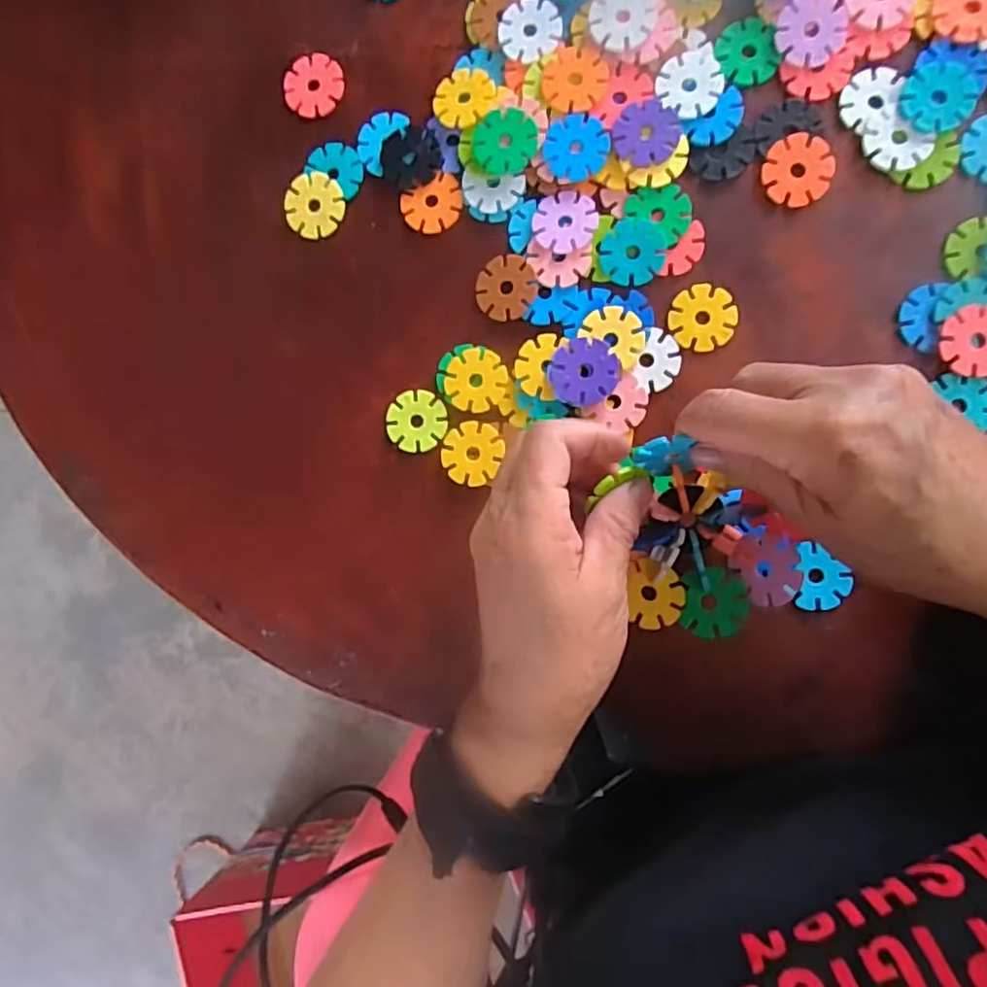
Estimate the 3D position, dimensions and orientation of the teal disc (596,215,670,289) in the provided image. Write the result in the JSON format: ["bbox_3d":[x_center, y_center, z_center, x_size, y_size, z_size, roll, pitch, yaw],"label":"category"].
[{"bbox_3d":[0.068,-0.117,0.301,0.031,0.004,0.033,0,90,8],"label":"teal disc"}]

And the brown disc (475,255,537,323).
[{"bbox_3d":[0.006,-0.103,0.310,0.030,0.004,0.031,0,90,8],"label":"brown disc"}]

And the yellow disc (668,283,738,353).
[{"bbox_3d":[0.102,-0.085,0.299,0.030,0.004,0.031,0,90,8],"label":"yellow disc"}]

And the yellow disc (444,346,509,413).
[{"bbox_3d":[-0.009,-0.057,0.312,0.031,0.004,0.030,0,90,8],"label":"yellow disc"}]

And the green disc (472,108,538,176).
[{"bbox_3d":[0.006,-0.173,0.306,0.031,0.006,0.030,5,90,8],"label":"green disc"}]

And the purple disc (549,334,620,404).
[{"bbox_3d":[0.044,-0.059,0.299,0.032,0.004,0.032,0,87,5],"label":"purple disc"}]

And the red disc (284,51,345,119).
[{"bbox_3d":[-0.095,-0.215,0.324,0.031,0.004,0.032,0,90,8],"label":"red disc"}]

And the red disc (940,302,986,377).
[{"bbox_3d":[0.219,-0.069,0.280,0.030,0.004,0.030,0,90,8],"label":"red disc"}]

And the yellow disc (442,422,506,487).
[{"bbox_3d":[-0.011,-0.020,0.312,0.030,0.004,0.032,0,90,8],"label":"yellow disc"}]

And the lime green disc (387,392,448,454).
[{"bbox_3d":[-0.039,-0.037,0.317,0.030,0.004,0.029,0,90,8],"label":"lime green disc"}]

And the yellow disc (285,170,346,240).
[{"bbox_3d":[-0.094,-0.151,0.324,0.031,0.005,0.032,0,90,8],"label":"yellow disc"}]

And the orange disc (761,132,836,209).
[{"bbox_3d":[0.144,-0.153,0.293,0.030,0.005,0.032,0,90,8],"label":"orange disc"}]

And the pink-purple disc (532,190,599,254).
[{"bbox_3d":[0.036,-0.134,0.304,0.031,0.004,0.030,0,90,8],"label":"pink-purple disc"}]

